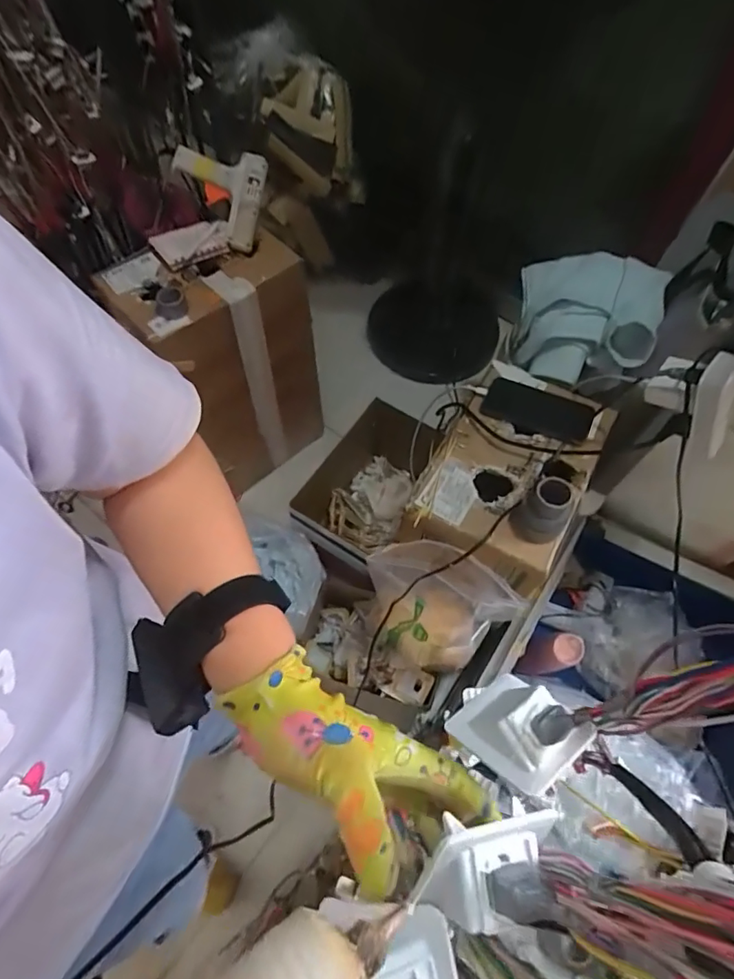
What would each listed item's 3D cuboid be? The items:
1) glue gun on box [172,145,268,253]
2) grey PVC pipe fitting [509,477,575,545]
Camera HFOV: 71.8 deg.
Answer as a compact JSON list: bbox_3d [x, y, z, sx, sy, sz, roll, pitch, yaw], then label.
[{"bbox_3d":[-0.286,-0.549,0.952,0.175,0.166,0.051,12,18,0],"label":"glue gun on box"},{"bbox_3d":[0.233,0.029,0.668,0.063,0.092,0.056,33,67,15],"label":"grey PVC pipe fitting"}]

